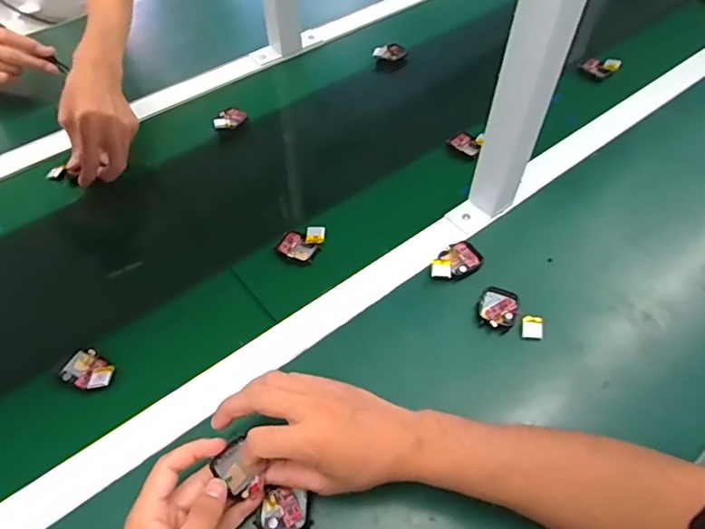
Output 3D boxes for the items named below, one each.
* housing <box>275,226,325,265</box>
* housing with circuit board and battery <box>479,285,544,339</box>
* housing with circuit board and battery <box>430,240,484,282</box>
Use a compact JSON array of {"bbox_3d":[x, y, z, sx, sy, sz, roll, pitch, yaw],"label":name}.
[{"bbox_3d":[-0.058,-0.026,0.583,0.047,0.015,0.051,22,57,15],"label":"housing"},{"bbox_3d":[0.166,0.050,0.533,0.067,0.012,0.047,18,56,13],"label":"housing with circuit board and battery"},{"bbox_3d":[0.115,-0.002,0.567,0.062,0.009,0.036,-31,60,-21],"label":"housing with circuit board and battery"}]

